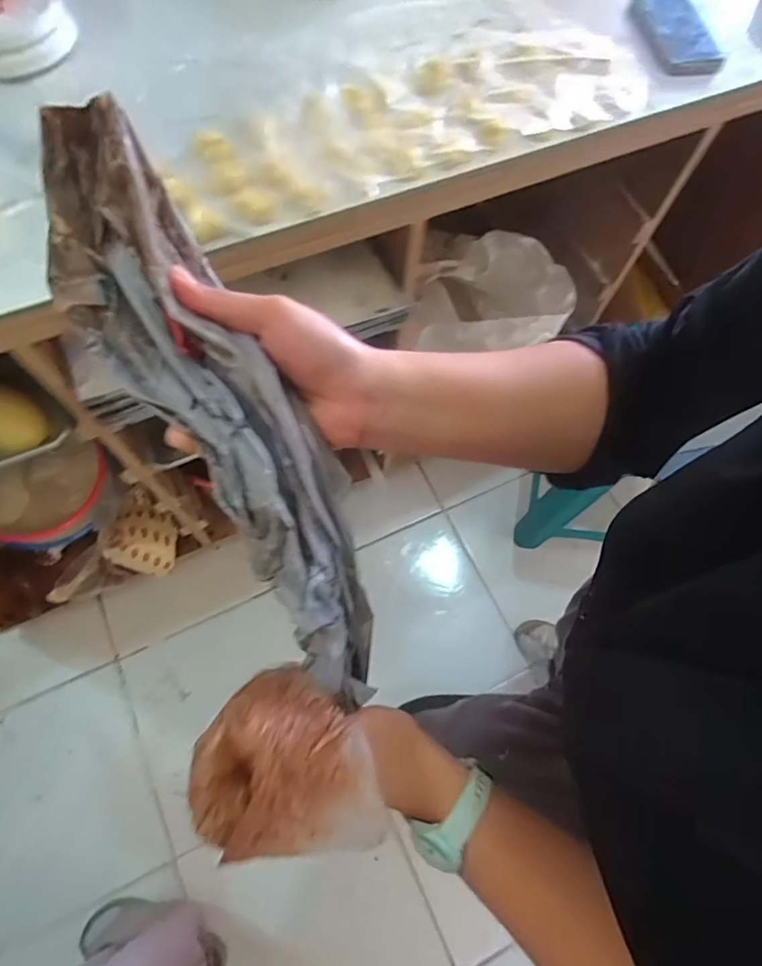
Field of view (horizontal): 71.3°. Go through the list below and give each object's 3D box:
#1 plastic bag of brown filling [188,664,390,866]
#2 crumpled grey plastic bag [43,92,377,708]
[{"bbox_3d":[-0.045,0.141,0.271,0.091,0.061,0.086,0,69,-2],"label":"plastic bag of brown filling"},{"bbox_3d":[-0.077,-0.027,0.285,0.073,0.056,0.333,-30,98,-13],"label":"crumpled grey plastic bag"}]

